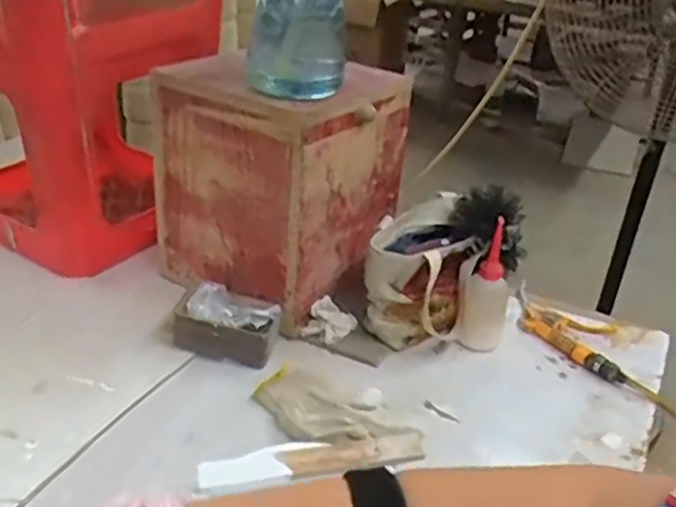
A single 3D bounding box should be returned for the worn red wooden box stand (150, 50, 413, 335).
[{"bbox_3d":[-0.077,-0.110,0.991,0.253,0.298,0.268,25,39,31],"label":"worn red wooden box stand"}]

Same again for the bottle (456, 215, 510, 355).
[{"bbox_3d":[0.193,0.051,0.919,0.069,0.165,0.053,9,33,10],"label":"bottle"}]

